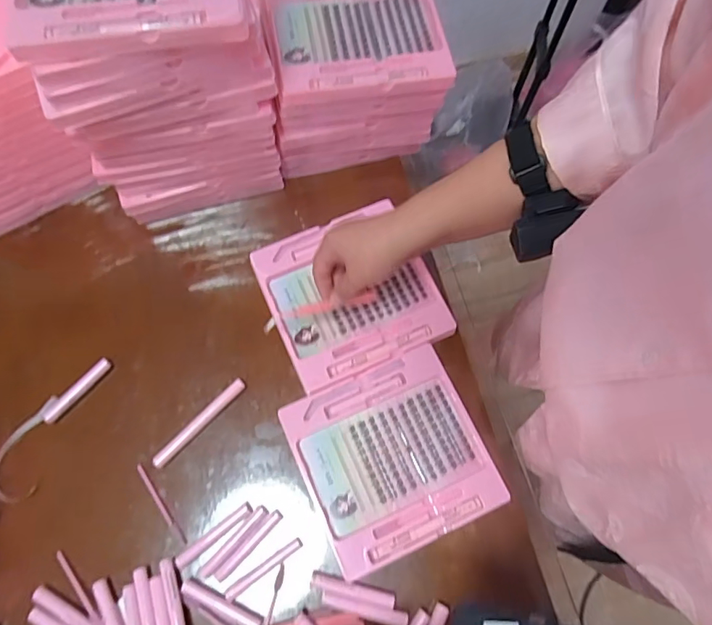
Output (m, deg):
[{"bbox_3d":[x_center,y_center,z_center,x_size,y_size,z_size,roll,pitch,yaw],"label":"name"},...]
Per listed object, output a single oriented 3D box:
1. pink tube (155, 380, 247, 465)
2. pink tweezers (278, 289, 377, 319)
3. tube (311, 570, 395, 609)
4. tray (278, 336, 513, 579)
[{"bbox_3d":[-0.173,0.122,0.556,0.014,0.016,0.126,42,76,12],"label":"pink tube"},{"bbox_3d":[-0.029,-0.007,0.549,0.109,0.019,0.011,-10,72,-15],"label":"pink tweezers"},{"bbox_3d":[-0.003,0.278,0.501,0.085,0.016,0.014,15,72,4],"label":"tube"},{"bbox_3d":[0.039,0.153,0.545,0.192,0.016,0.187,-23,73,-8],"label":"tray"}]

